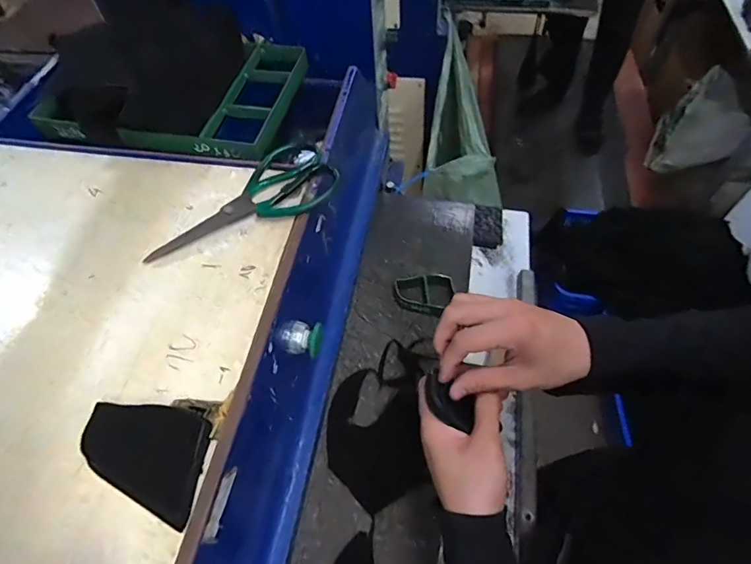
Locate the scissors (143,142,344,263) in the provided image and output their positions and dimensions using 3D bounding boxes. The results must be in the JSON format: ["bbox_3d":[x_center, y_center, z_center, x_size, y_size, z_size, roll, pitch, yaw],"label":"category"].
[{"bbox_3d":[-0.144,-0.082,0.476,0.212,0.024,0.101,-29,61,-15],"label":"scissors"}]

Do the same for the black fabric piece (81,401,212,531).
[{"bbox_3d":[-0.176,0.129,0.346,0.106,0.005,0.069,21,65,11],"label":"black fabric piece"}]

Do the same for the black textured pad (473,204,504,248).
[{"bbox_3d":[0.225,-0.112,0.893,0.056,0.010,0.099,7,59,7],"label":"black textured pad"}]

